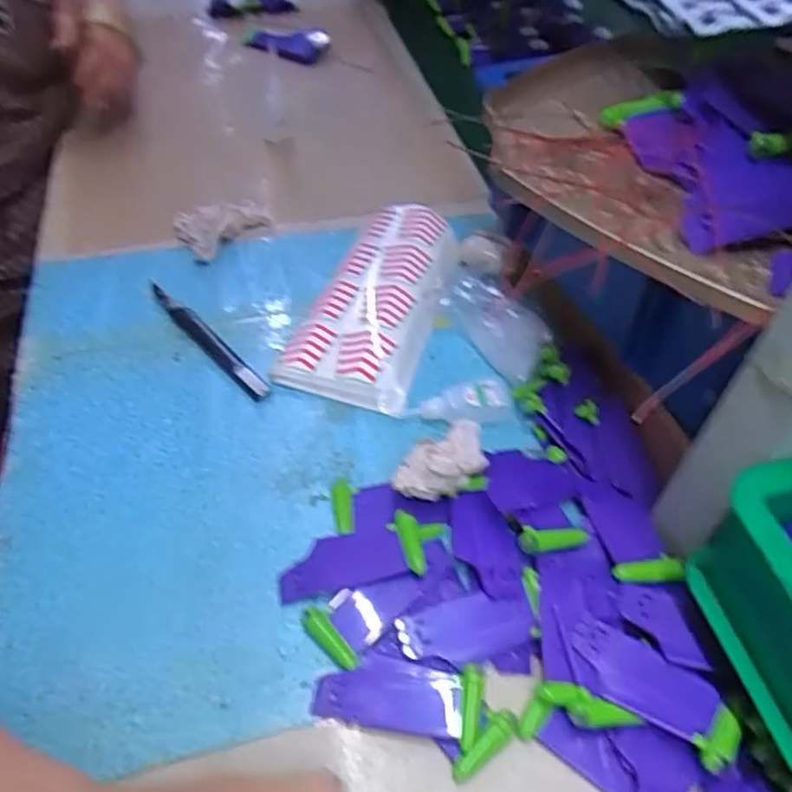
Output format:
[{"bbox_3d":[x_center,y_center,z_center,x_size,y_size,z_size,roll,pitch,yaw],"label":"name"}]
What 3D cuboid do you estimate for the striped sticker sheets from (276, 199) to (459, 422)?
[{"bbox_3d":[-0.012,-0.088,0.567,0.105,0.019,0.220,15,50,10],"label":"striped sticker sheets"}]

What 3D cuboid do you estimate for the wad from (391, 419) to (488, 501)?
[{"bbox_3d":[0.033,0.046,0.449,0.035,0.031,0.071,38,57,26],"label":"wad"}]

